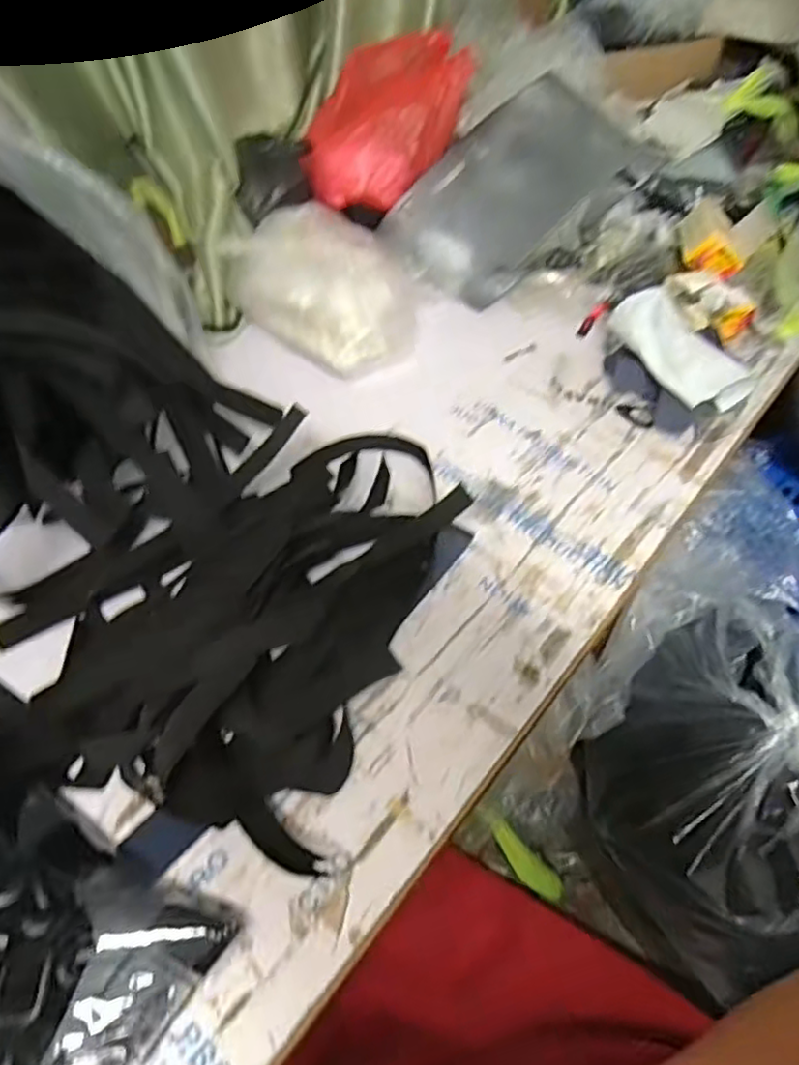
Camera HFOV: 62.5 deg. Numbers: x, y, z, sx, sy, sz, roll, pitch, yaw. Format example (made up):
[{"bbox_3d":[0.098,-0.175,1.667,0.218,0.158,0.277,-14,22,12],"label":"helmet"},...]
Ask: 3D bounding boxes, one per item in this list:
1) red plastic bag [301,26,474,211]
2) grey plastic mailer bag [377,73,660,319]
[{"bbox_3d":[-0.017,-0.562,0.901,0.216,0.145,0.181,3,50,1],"label":"red plastic bag"},{"bbox_3d":[0.157,-0.466,0.891,0.352,0.037,0.212,-44,76,-6],"label":"grey plastic mailer bag"}]

